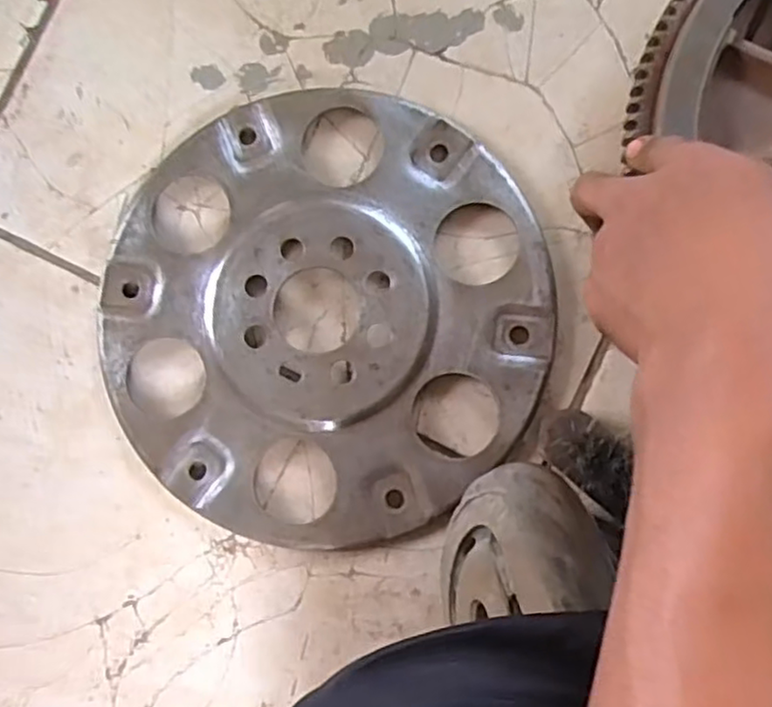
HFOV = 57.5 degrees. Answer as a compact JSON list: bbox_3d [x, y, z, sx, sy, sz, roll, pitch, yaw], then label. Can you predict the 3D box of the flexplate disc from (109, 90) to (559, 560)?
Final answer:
[{"bbox_3d":[-0.038,-0.024,0.406,0.256,0.010,0.254,0,86,6],"label":"flexplate disc"}]

